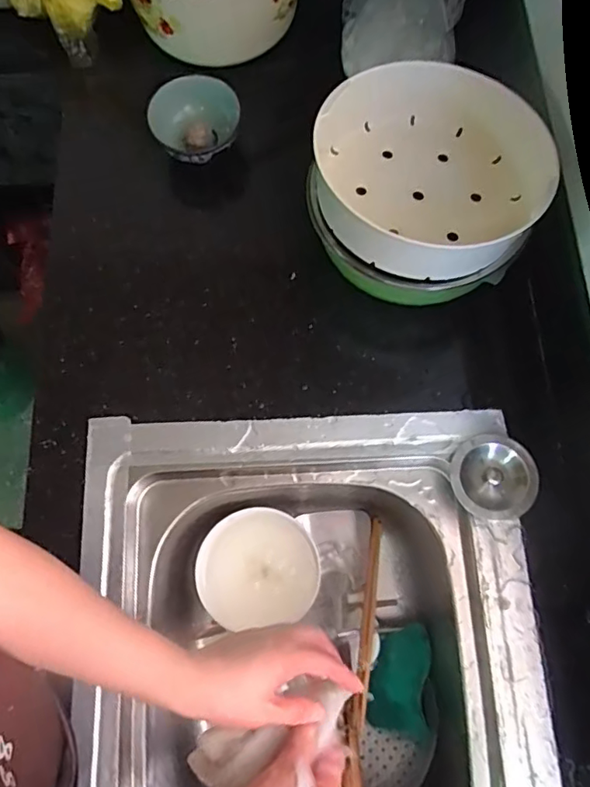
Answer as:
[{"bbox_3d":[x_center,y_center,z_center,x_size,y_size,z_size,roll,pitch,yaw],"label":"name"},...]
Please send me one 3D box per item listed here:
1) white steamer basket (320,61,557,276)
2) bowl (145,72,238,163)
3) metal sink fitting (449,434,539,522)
[{"bbox_3d":[0.143,-0.221,0.554,0.234,0.080,0.216,0,73,1],"label":"white steamer basket"},{"bbox_3d":[-0.116,-0.319,0.646,0.101,0.046,0.095,0,73,1],"label":"bowl"},{"bbox_3d":[0.202,0.083,0.553,0.077,0.032,0.085,-23,74,-5],"label":"metal sink fitting"}]

